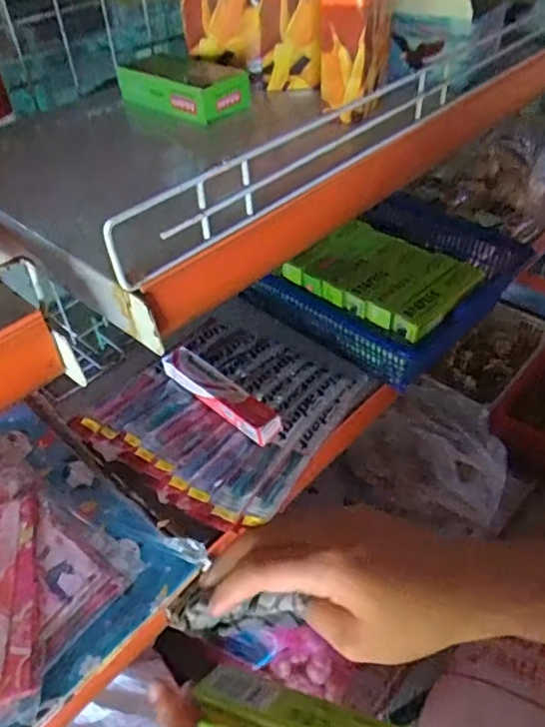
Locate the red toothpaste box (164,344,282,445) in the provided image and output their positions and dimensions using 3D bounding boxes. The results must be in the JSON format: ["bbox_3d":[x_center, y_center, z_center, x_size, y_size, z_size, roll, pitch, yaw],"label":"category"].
[{"bbox_3d":[-0.058,0.036,0.627,0.167,0.035,0.034,33,55,32],"label":"red toothpaste box"}]

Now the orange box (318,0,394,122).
[{"bbox_3d":[0.072,-0.285,0.465,0.044,0.121,0.117,12,46,15],"label":"orange box"}]

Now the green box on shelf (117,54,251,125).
[{"bbox_3d":[-0.082,-0.258,0.524,0.127,0.034,0.060,31,54,31],"label":"green box on shelf"}]

